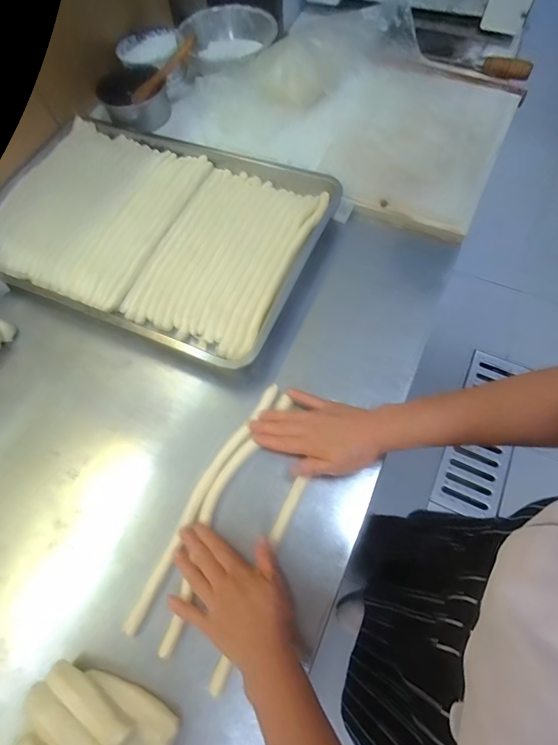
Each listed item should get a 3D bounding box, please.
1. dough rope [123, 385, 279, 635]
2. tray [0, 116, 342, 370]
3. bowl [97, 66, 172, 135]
[{"bbox_3d":[-0.090,0.149,0.495,0.027,0.016,0.326,25,67,13],"label":"dough rope"},{"bbox_3d":[-0.234,-0.264,0.685,0.586,0.037,0.400,20,69,11],"label":"tray"},{"bbox_3d":[-0.278,-0.547,0.782,0.117,0.059,0.117,-1,67,2],"label":"bowl"}]

